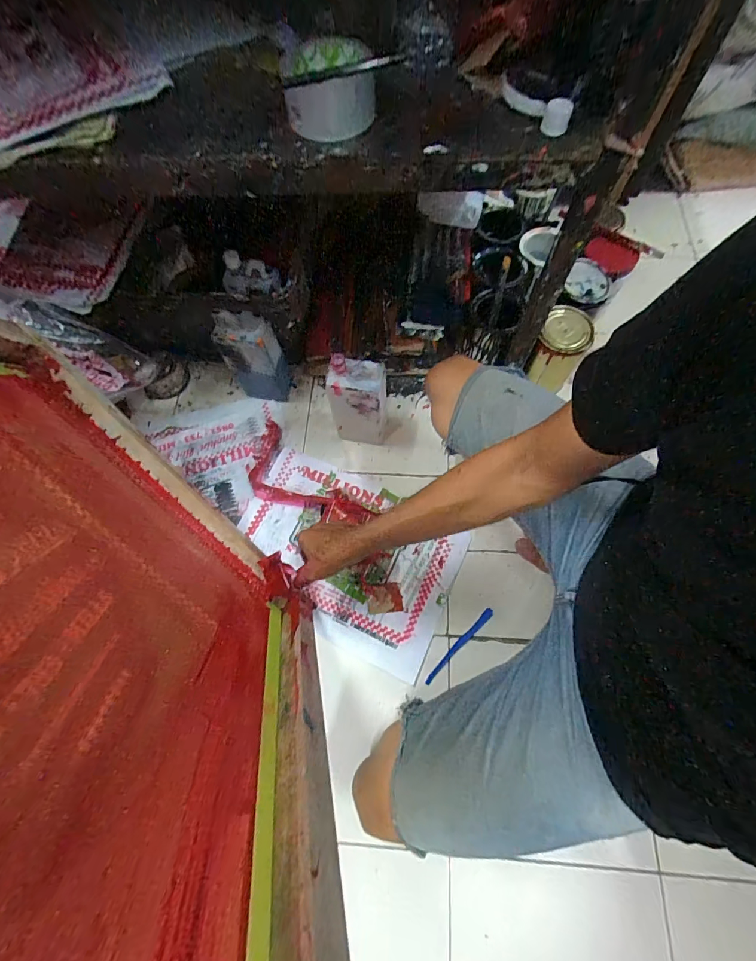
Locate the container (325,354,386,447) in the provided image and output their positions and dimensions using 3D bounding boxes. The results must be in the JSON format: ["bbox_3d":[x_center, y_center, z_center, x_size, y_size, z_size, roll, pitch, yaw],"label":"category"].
[{"bbox_3d":[-0.033,-0.141,0.737,0.104,0.215,0.065,13,71,7],"label":"container"}]

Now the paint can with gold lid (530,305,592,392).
[{"bbox_3d":[0.359,-0.259,0.788,0.089,0.120,0.116,29,74,12],"label":"paint can with gold lid"}]

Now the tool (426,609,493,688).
[{"bbox_3d":[0.144,0.290,0.689,0.167,0.007,0.016,-43,74,-13],"label":"tool"}]

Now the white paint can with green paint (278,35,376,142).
[{"bbox_3d":[-0.054,-0.427,0.428,0.096,0.048,0.092,-1,70,2],"label":"white paint can with green paint"}]

